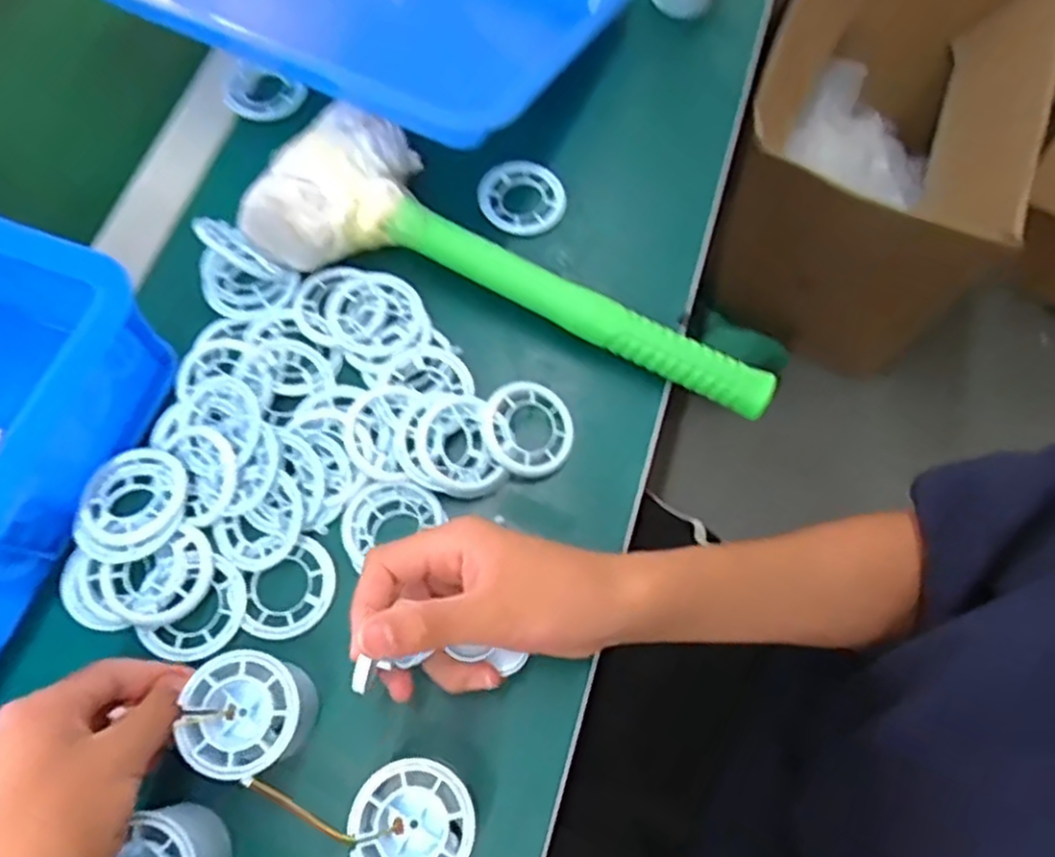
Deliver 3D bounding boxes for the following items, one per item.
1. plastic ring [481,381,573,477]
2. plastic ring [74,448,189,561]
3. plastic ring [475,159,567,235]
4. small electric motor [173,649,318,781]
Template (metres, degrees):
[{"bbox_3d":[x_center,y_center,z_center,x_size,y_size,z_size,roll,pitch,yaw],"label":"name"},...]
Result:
[{"bbox_3d":[0.000,0.000,0.438,0.056,0.007,0.058,5,74,-16],"label":"plastic ring"},{"bbox_3d":[-0.221,0.042,0.403,0.055,0.012,0.061,-12,71,-6],"label":"plastic ring"},{"bbox_3d":[-0.004,-0.164,0.508,0.061,0.006,0.056,0,70,-1],"label":"plastic ring"},{"bbox_3d":[-0.136,0.142,0.362,0.049,0.053,0.053,0,70,-1],"label":"small electric motor"}]

